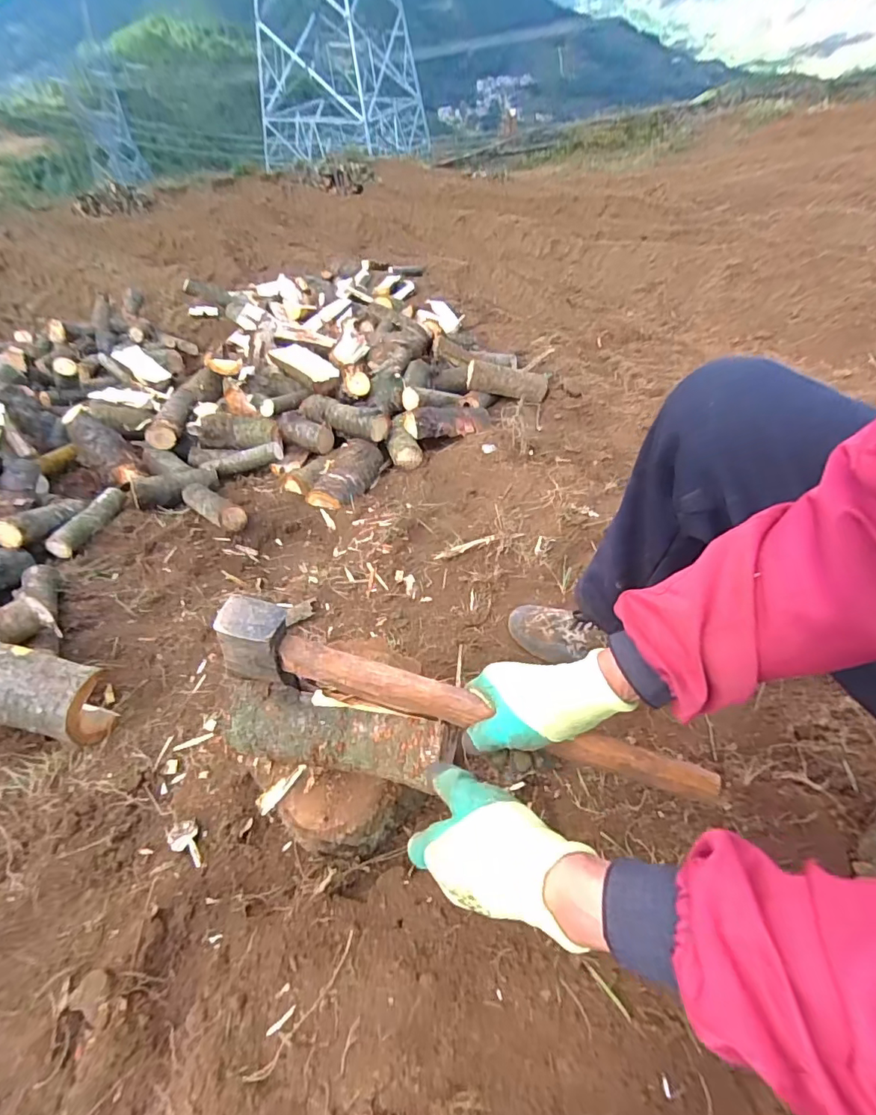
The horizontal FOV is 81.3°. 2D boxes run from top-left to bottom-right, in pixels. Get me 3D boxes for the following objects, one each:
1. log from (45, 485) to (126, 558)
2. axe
[{"bbox_3d":[-0.819,-0.093,1.207,0.053,0.050,0.261,-3,34,1],"label":"log"},{"bbox_3d":[0.013,0.143,0.487,0.451,0.094,0.040,18,51,1],"label":"axe"}]

